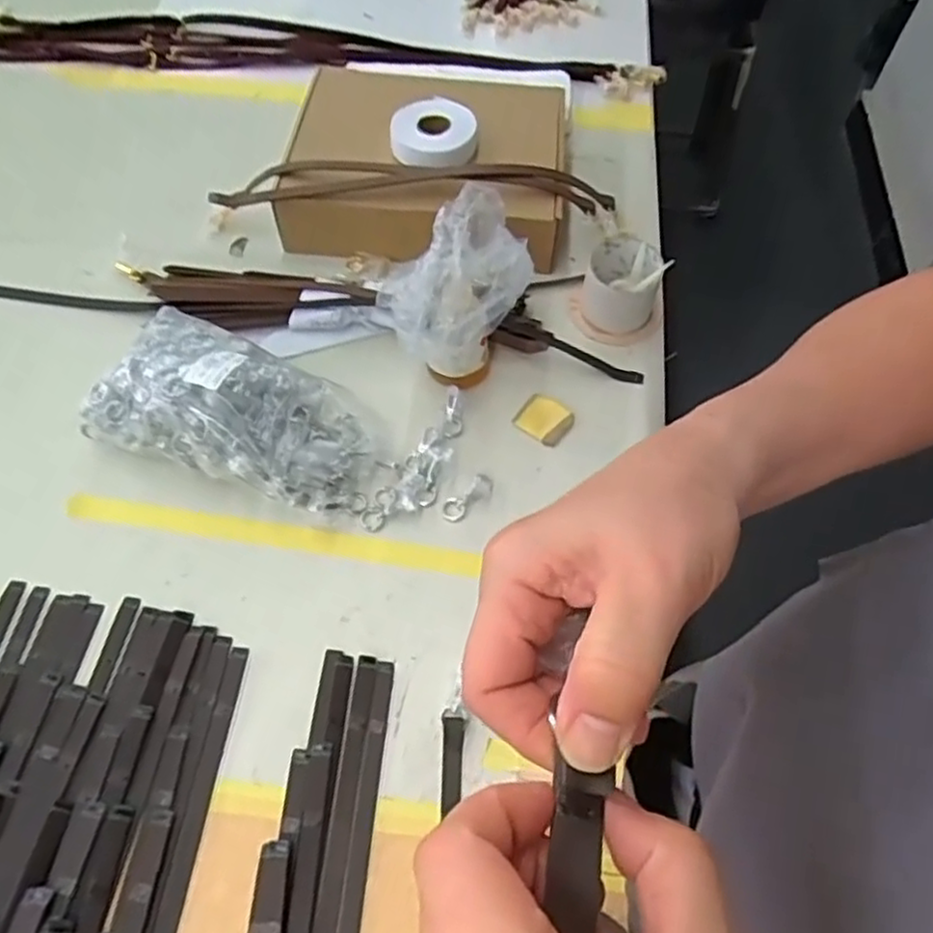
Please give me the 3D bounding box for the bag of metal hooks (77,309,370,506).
[{"bbox_3d":[-0.223,-0.054,0.681,0.263,0.099,0.144,24,61,11],"label":"bag of metal hooks"}]

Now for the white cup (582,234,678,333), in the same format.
[{"bbox_3d":[0.171,-0.197,0.787,0.082,0.072,0.078,17,60,8],"label":"white cup"}]

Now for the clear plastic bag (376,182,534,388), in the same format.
[{"bbox_3d":[-0.001,-0.150,0.690,0.144,0.191,0.089,-36,67,-22],"label":"clear plastic bag"}]

